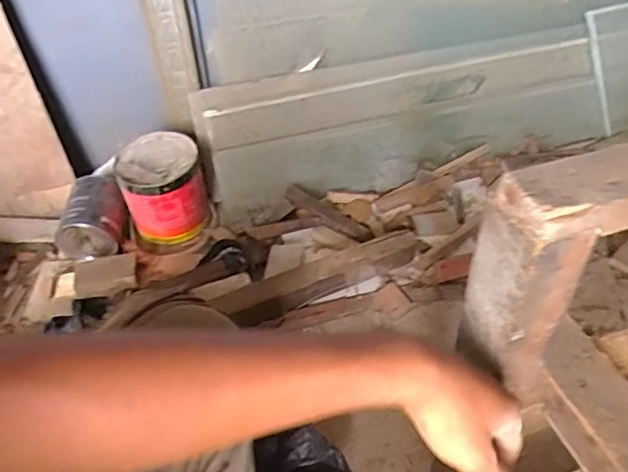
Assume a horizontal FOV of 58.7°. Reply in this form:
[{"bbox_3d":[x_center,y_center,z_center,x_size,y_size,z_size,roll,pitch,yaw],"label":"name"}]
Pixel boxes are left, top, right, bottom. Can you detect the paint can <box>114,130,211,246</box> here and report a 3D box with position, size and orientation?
[{"bbox_3d":[-0.288,-0.091,1.088,0.155,0.158,0.163,-13,43,-9],"label":"paint can"}]

